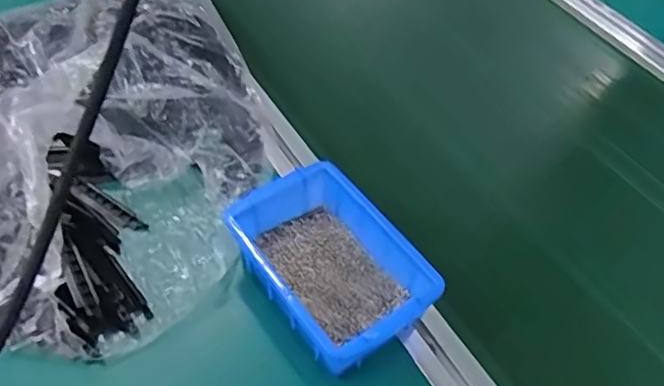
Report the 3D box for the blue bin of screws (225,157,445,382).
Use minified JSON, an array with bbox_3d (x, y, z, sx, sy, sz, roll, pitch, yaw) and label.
[{"bbox_3d":[0.005,0.050,0.463,0.112,0.050,0.150,-26,55,-24],"label":"blue bin of screws"}]

